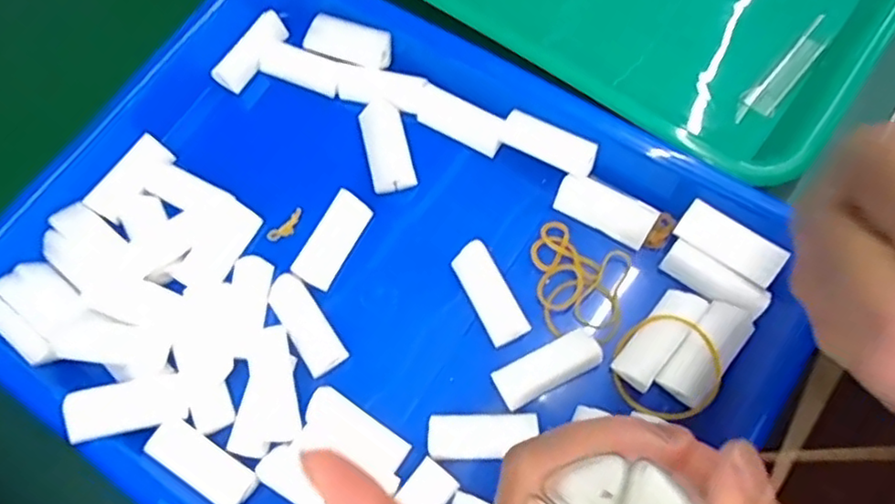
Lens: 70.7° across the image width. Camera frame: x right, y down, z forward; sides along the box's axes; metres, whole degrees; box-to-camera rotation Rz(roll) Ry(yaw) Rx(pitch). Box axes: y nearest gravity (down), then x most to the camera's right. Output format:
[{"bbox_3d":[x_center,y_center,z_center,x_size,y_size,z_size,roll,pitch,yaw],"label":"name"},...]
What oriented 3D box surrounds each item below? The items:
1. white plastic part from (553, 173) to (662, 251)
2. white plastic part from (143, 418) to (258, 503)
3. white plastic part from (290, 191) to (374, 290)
[{"bbox_3d":[0.074,-0.021,0.299,0.046,0.010,0.021,32,75,9],"label":"white plastic part"},{"bbox_3d":[-0.102,0.087,0.262,0.047,0.007,0.017,30,75,15],"label":"white plastic part"},{"bbox_3d":[-0.054,-0.006,0.298,0.018,0.011,0.046,26,74,14],"label":"white plastic part"}]

